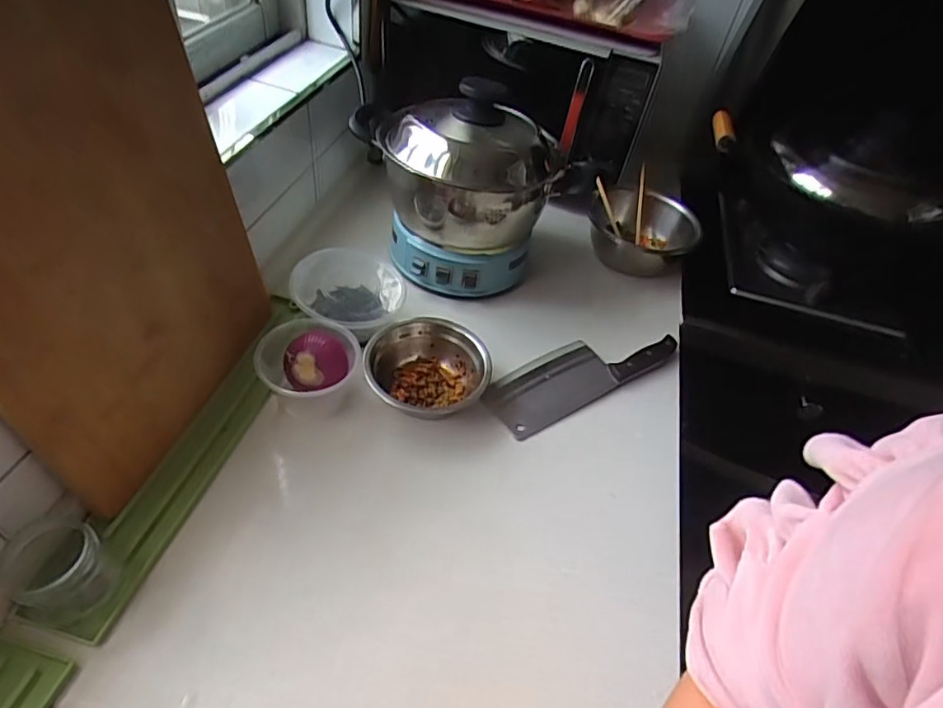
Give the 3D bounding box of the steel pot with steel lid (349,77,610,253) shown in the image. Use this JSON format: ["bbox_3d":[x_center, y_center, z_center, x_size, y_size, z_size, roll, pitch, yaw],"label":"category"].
[{"bbox_3d":[0.000,-0.275,0.785,0.258,0.184,0.252,5,47,-5],"label":"steel pot with steel lid"}]

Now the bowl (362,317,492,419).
[{"bbox_3d":[-0.052,0.023,0.695,0.140,0.074,0.136,5,47,-5],"label":"bowl"}]

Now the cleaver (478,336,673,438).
[{"bbox_3d":[0.146,0.020,0.760,0.281,0.020,0.092,-21,55,-27],"label":"cleaver"}]

